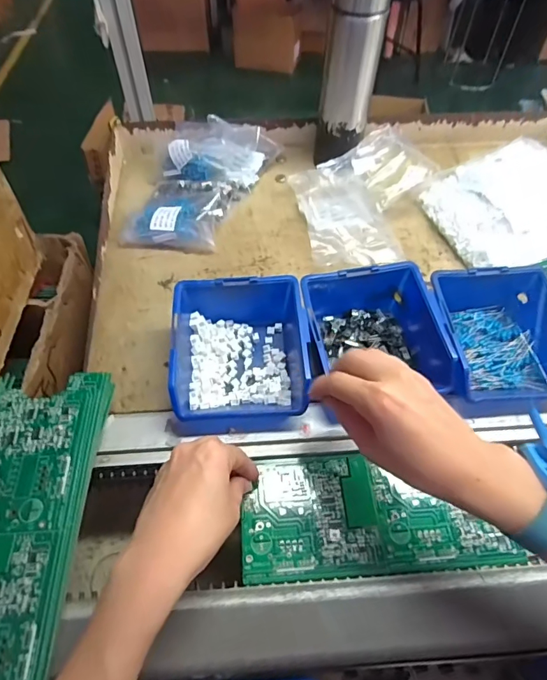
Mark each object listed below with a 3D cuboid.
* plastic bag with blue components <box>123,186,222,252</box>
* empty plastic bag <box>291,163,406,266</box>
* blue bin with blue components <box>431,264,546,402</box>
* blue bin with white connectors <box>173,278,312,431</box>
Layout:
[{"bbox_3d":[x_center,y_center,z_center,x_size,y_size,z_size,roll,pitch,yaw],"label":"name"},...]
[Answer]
[{"bbox_3d":[-0.119,-0.148,0.529,0.105,0.032,0.090,8,54,5],"label":"plastic bag with blue components"},{"bbox_3d":[0.092,-0.162,0.552,0.113,0.033,0.149,-9,54,-8],"label":"empty plastic bag"},{"bbox_3d":[0.220,-0.006,0.427,0.121,0.055,0.135,-1,54,-2],"label":"blue bin with blue components"},{"bbox_3d":[-0.031,0.007,0.413,0.119,0.063,0.146,-3,54,-3],"label":"blue bin with white connectors"}]

